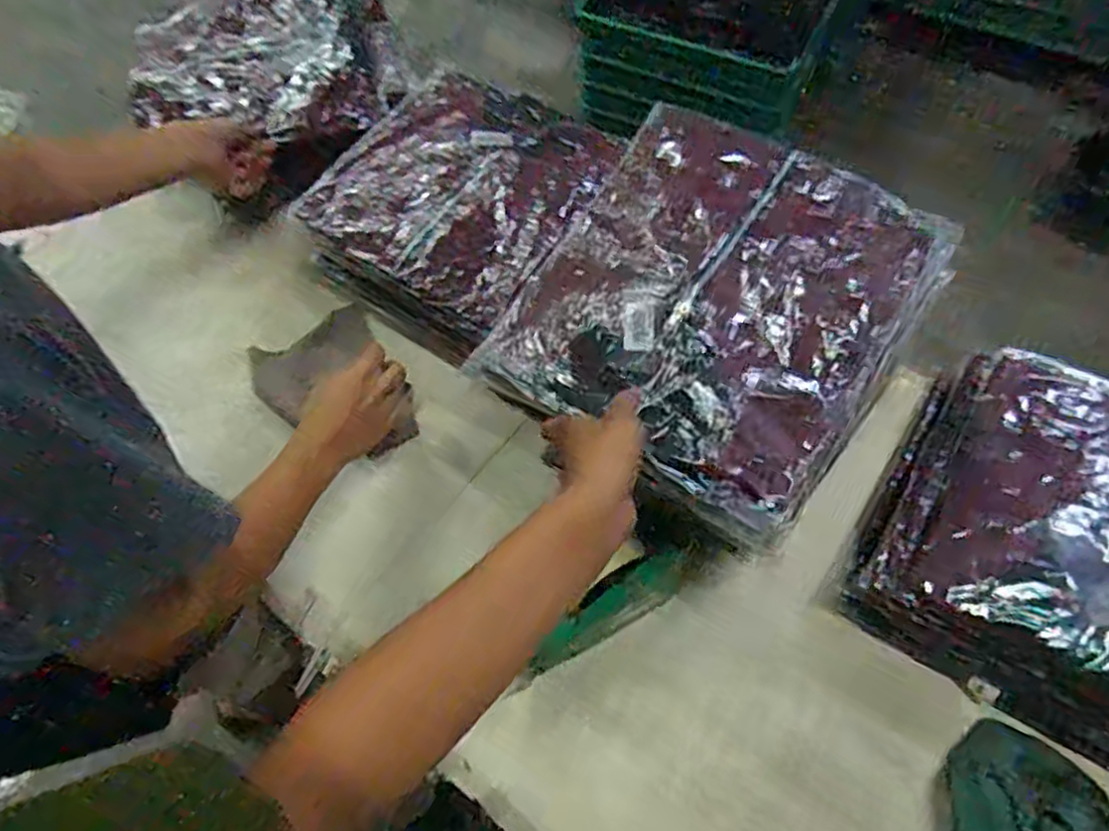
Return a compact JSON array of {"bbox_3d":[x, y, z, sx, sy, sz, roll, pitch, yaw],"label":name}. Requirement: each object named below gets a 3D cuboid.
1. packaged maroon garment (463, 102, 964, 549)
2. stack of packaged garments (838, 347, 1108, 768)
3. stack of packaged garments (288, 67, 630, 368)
[{"bbox_3d":[0.143,-0.104,0.626,0.309,0.063,0.339,29,66,18],"label":"packaged maroon garment"},{"bbox_3d":[0.493,0.116,0.677,0.309,0.101,0.339,28,66,18],"label":"stack of packaged garments"},{"bbox_3d":[-0.119,-0.280,0.909,0.316,0.078,0.367,31,67,19],"label":"stack of packaged garments"}]

